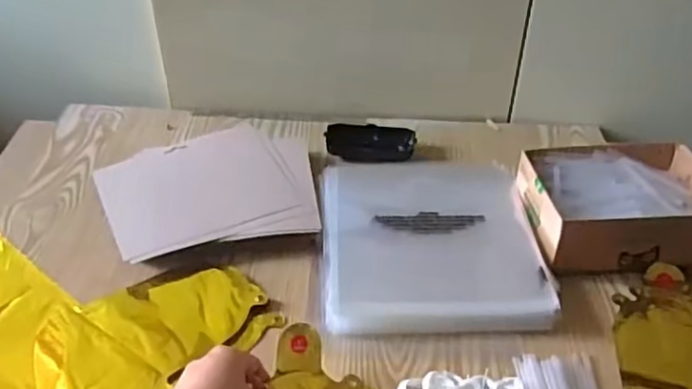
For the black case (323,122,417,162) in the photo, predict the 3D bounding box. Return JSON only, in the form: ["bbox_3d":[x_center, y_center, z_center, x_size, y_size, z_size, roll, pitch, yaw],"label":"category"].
[{"bbox_3d":[0.030,-0.065,0.801,0.107,0.028,0.036,3,39,3],"label":"black case"}]

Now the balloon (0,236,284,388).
[{"bbox_3d":[-0.292,0.093,0.611,0.391,0.008,0.236,23,44,25],"label":"balloon"}]

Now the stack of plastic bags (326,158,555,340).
[{"bbox_3d":[0.083,0.044,0.666,0.212,0.029,0.228,-1,39,-2],"label":"stack of plastic bags"}]

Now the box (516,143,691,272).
[{"bbox_3d":[0.282,0.014,0.670,0.188,0.068,0.138,-1,39,-2],"label":"box"}]

